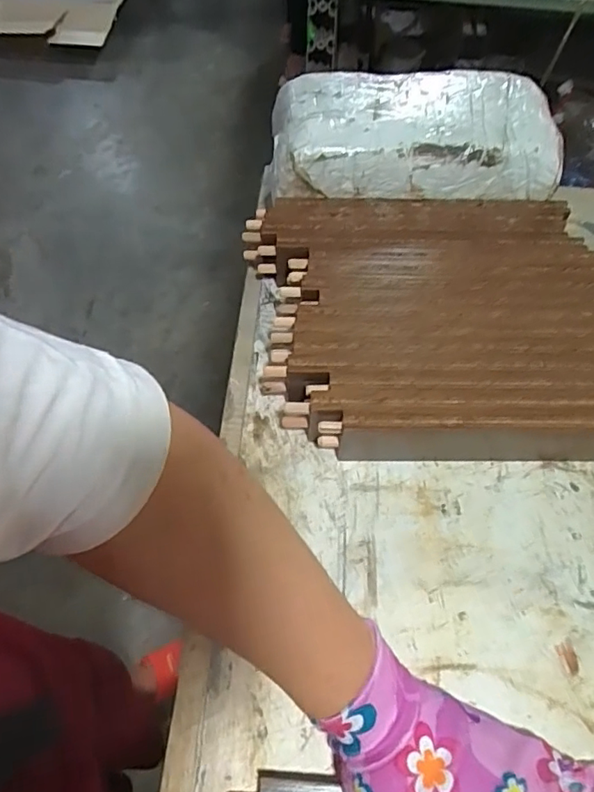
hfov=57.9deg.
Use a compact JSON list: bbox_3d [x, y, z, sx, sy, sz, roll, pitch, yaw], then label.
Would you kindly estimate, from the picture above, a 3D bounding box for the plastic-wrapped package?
[{"bbox_3d":[0.097,-0.224,0.468,0.246,0.064,0.094,-1,58,-3],"label":"plastic-wrapped package"}]

